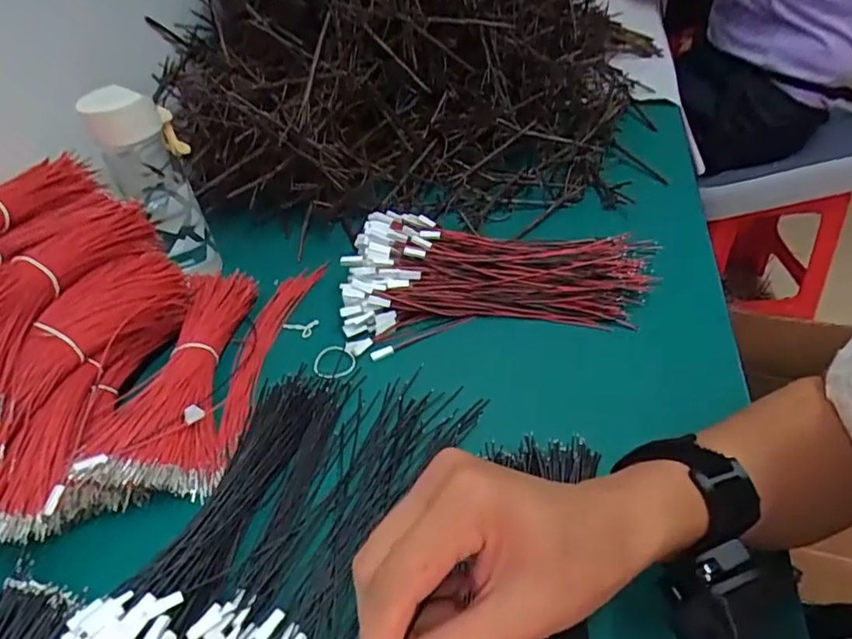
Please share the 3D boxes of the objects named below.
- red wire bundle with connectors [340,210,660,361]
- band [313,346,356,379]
[{"bbox_3d":[0.066,-0.046,0.523,0.278,0.050,0.156,-2,42,4],"label":"red wire bundle with connectors"},{"bbox_3d":[-0.078,0.034,0.488,0.035,0.004,0.035,-11,43,-6],"label":"band"}]

